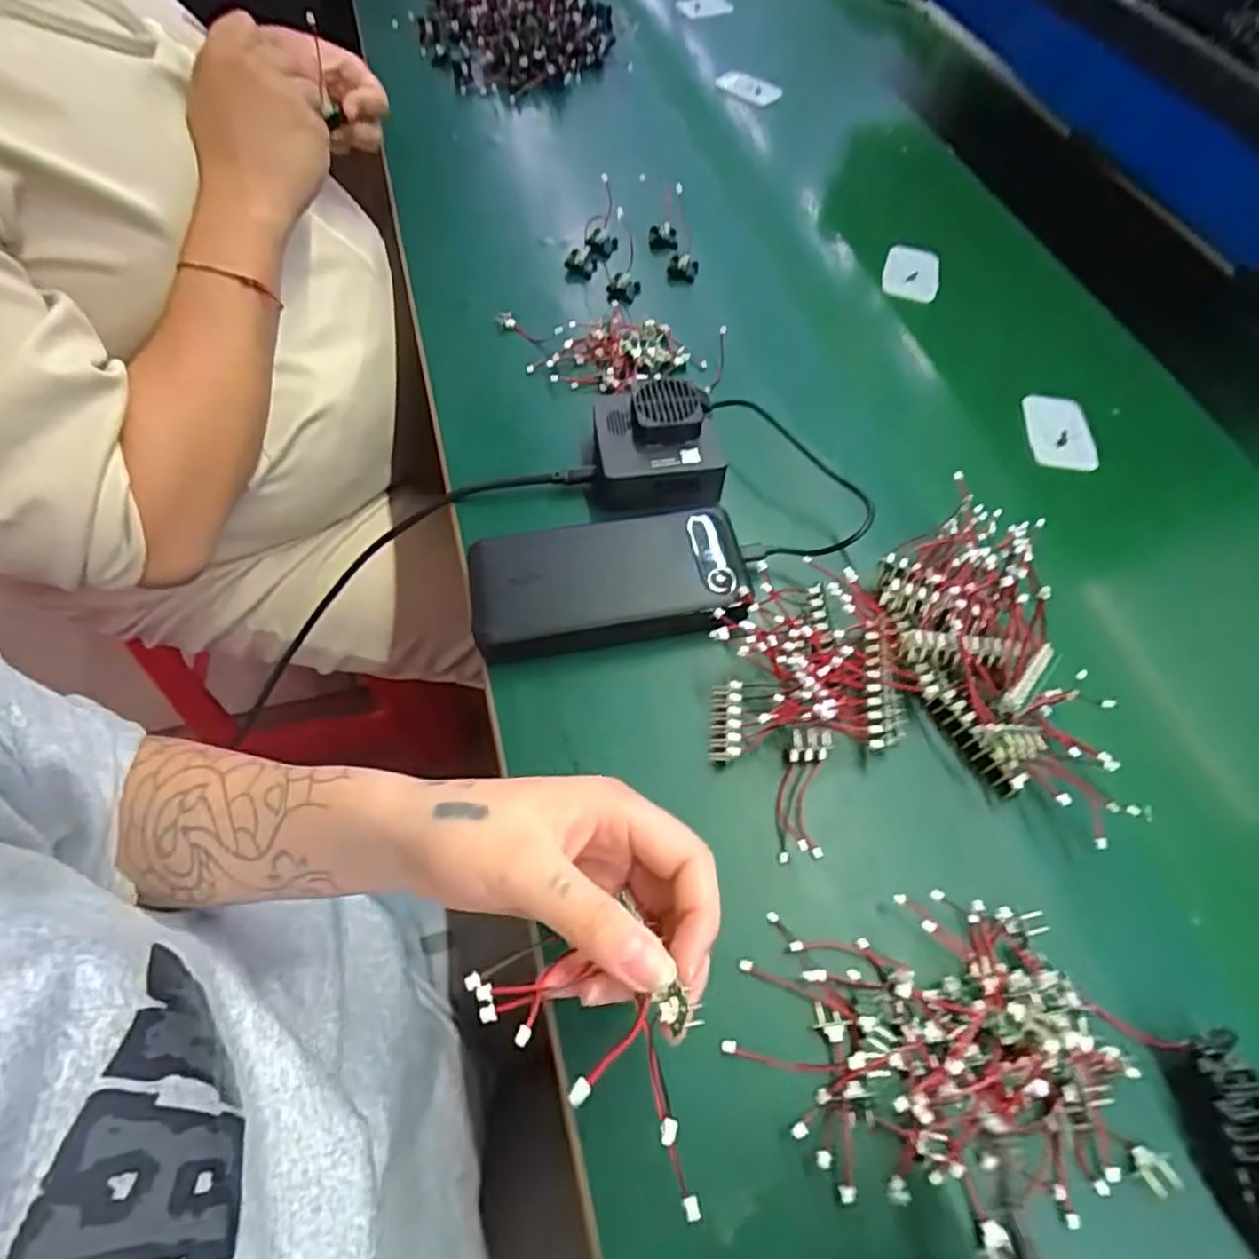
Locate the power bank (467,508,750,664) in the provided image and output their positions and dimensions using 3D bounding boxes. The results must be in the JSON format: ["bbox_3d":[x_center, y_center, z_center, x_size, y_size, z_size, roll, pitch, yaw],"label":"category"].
[{"bbox_3d":[-0.014,-0.028,0.392,0.149,0.034,0.069,-7,61,-7],"label":"power bank"}]

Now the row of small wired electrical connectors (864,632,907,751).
[{"bbox_3d":[0.133,0.031,0.357,0.019,0.013,0.062,5,60,0],"label":"row of small wired electrical connectors"}]

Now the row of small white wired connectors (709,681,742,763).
[{"bbox_3d":[0.050,0.047,0.358,0.016,0.007,0.043,6,60,1],"label":"row of small white wired connectors"}]

